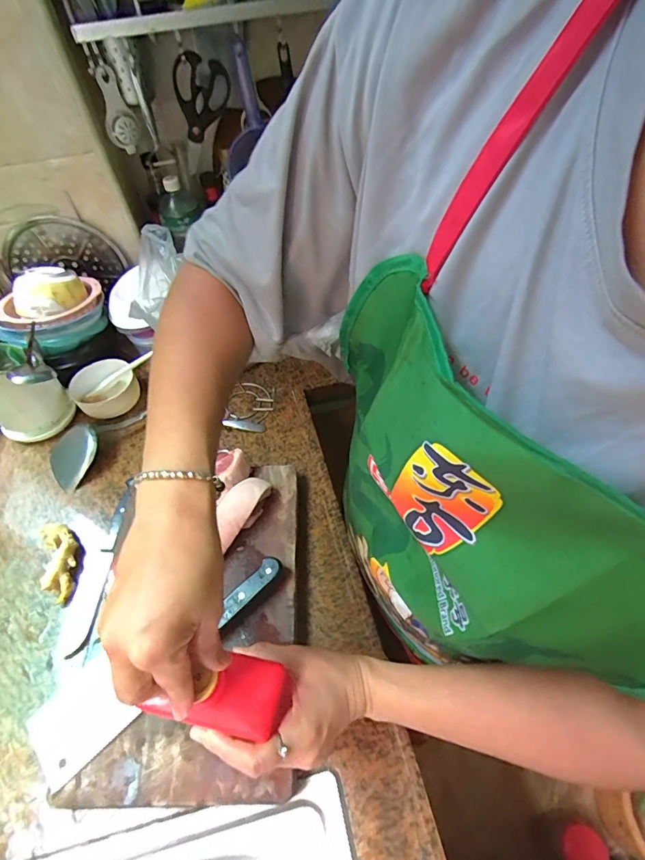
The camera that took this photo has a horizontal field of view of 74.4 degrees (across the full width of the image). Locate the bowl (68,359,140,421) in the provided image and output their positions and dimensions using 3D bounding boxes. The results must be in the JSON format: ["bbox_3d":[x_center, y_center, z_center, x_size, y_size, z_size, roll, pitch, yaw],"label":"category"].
[{"bbox_3d":[-0.377,-0.069,0.741,0.102,0.047,0.097,-2,52,2],"label":"bowl"}]

